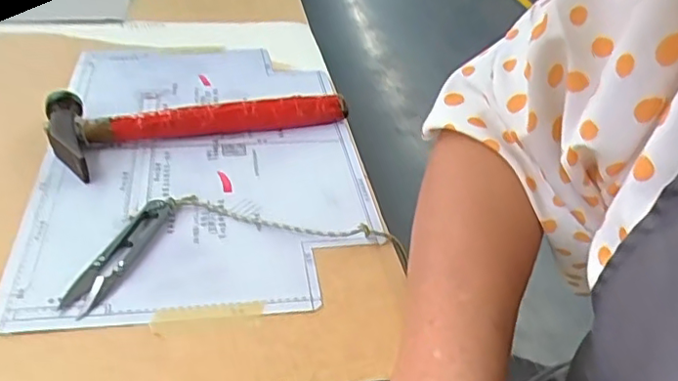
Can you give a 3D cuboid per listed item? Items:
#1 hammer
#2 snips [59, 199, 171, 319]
[{"bbox_3d":[-0.118,-0.063,0.522,0.241,0.030,0.087,-13,40,-25],"label":"hammer"},{"bbox_3d":[-0.139,0.039,0.389,0.027,0.009,0.100,16,37,13],"label":"snips"}]

